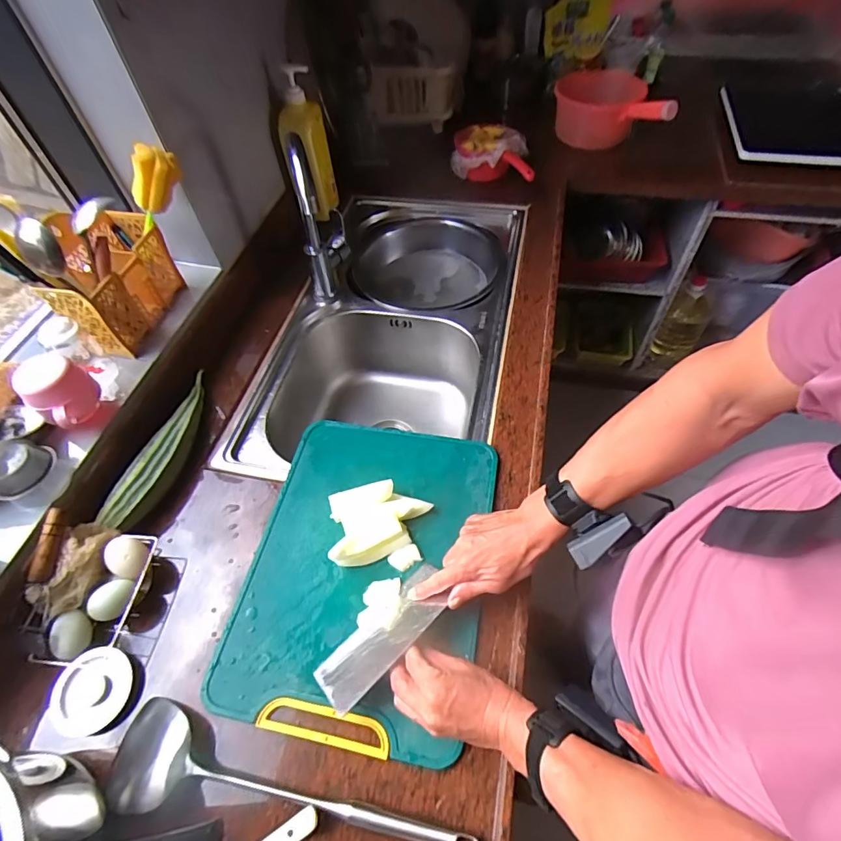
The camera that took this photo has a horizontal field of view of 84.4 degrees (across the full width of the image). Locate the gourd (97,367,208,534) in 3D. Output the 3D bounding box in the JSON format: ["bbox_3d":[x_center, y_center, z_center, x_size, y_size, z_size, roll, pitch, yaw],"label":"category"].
[{"bbox_3d":[-0.370,0.040,0.684,0.053,0.047,0.262,10,56,11],"label":"gourd"}]

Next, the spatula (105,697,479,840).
[{"bbox_3d":[-0.142,0.353,0.469,0.388,0.035,0.095,2,55,5],"label":"spatula"}]

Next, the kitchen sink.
[{"bbox_3d":[-0.058,-0.137,0.972,0.440,0.285,0.741,9,56,10],"label":"kitchen sink"}]

